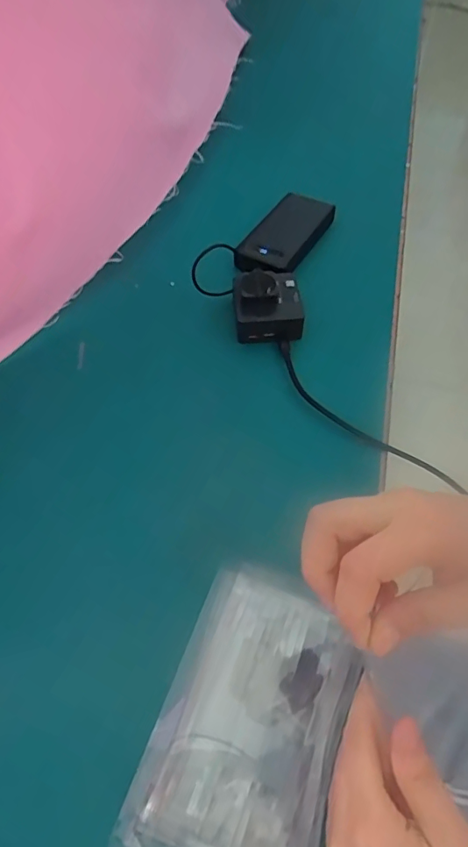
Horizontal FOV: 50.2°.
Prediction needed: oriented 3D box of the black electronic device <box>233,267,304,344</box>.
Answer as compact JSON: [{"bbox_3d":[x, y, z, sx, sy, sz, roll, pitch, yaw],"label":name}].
[{"bbox_3d":[0.035,-0.131,0.541,0.070,0.055,0.072,-5,55,-3],"label":"black electronic device"}]

